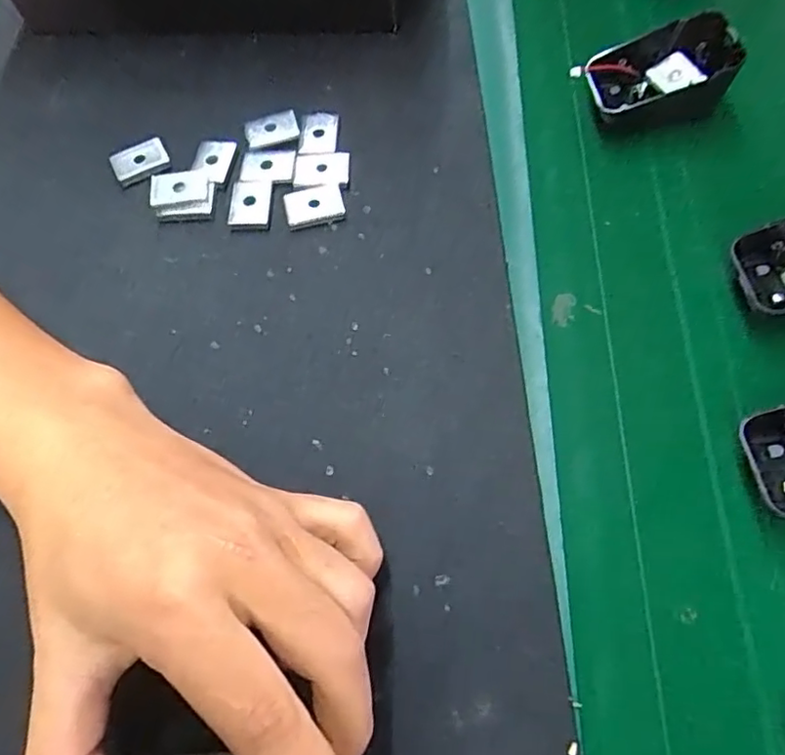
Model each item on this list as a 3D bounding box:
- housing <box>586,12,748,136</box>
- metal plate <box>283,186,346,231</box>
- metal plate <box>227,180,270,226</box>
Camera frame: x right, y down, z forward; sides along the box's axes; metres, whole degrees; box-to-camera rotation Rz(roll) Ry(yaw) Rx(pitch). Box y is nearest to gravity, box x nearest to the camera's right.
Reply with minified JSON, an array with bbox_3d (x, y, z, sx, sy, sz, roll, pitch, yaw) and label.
[{"bbox_3d":[0.138,-0.160,0.322,0.068,0.031,0.047,-5,65,1],"label":"housing"},{"bbox_3d":[-0.039,-0.085,0.308,0.029,0.007,0.019,-9,65,-1],"label":"metal plate"},{"bbox_3d":[-0.073,-0.088,0.312,0.020,0.006,0.026,2,65,5],"label":"metal plate"}]

